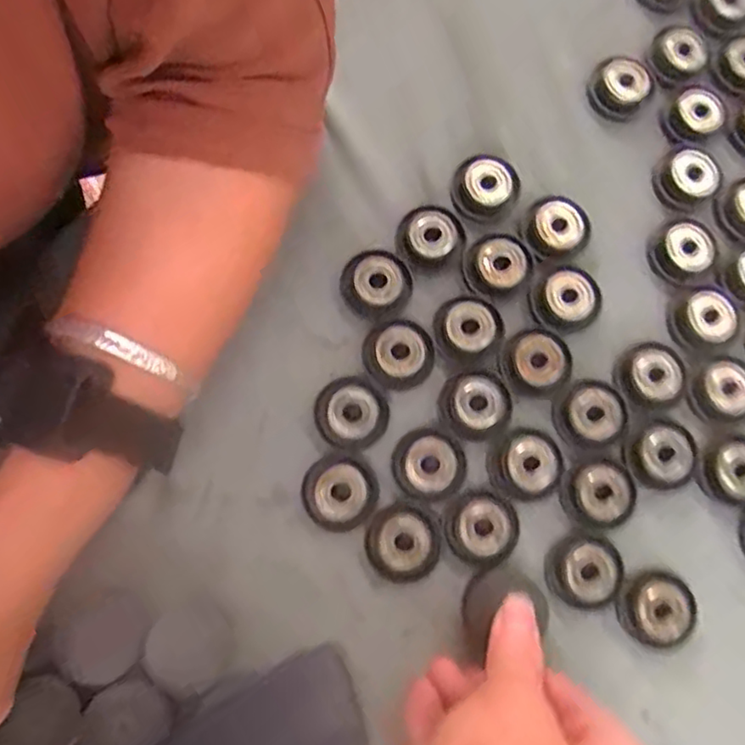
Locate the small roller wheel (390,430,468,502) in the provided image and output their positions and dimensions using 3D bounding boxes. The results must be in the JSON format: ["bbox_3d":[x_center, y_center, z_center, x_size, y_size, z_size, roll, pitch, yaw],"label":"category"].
[{"bbox_3d":[0.025,0.040,0.276,0.031,0.009,0.031,0,77,-1],"label":"small roller wheel"}]

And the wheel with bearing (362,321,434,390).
[{"bbox_3d":[0.012,-0.008,0.284,0.030,0.004,0.030,0,77,-1],"label":"wheel with bearing"}]

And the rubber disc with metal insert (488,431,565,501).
[{"bbox_3d":[0.068,0.040,0.277,0.032,0.006,0.029,-17,78,-5],"label":"rubber disc with metal insert"}]

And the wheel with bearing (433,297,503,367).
[{"bbox_3d":[0.044,-0.019,0.287,0.031,0.005,0.030,0,77,-1],"label":"wheel with bearing"}]

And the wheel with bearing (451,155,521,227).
[{"bbox_3d":[0.053,-0.087,0.300,0.032,0.010,0.032,0,77,-1],"label":"wheel with bearing"}]

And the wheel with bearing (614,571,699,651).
[{"bbox_3d":[0.122,0.100,0.269,0.031,0.008,0.030,0,77,-1],"label":"wheel with bearing"}]

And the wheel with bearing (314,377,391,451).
[{"bbox_3d":[-0.009,0.018,0.278,0.031,0.006,0.031,0,77,-1],"label":"wheel with bearing"}]

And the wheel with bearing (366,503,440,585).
[{"bbox_3d":[0.012,0.072,0.267,0.029,0.009,0.031,0,77,-1],"label":"wheel with bearing"}]

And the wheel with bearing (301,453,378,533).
[{"bbox_3d":[-0.014,0.051,0.272,0.031,0.008,0.031,0,77,-1],"label":"wheel with bearing"}]

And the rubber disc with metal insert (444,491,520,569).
[{"bbox_3d":[0.047,0.066,0.270,0.031,0.006,0.030,0,77,-1],"label":"rubber disc with metal insert"}]

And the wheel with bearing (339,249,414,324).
[{"bbox_3d":[0.002,-0.040,0.289,0.031,0.005,0.031,0,77,-1],"label":"wheel with bearing"}]

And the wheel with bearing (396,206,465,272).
[{"bbox_3d":[0.027,-0.063,0.295,0.032,0.006,0.029,-42,82,-10],"label":"wheel with bearing"}]

